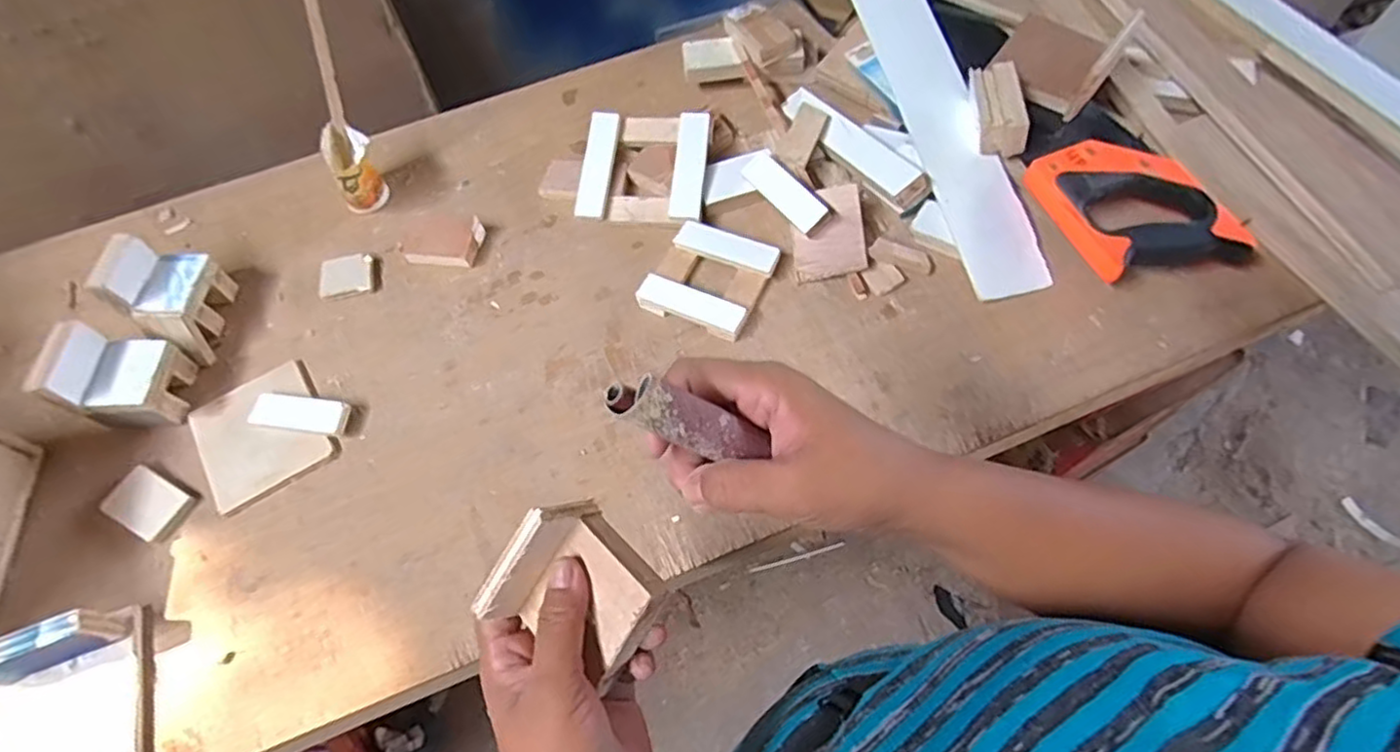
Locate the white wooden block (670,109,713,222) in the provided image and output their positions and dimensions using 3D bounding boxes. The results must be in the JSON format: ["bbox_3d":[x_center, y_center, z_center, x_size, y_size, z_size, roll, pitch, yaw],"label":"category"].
[{"bbox_3d":[-0.008,-0.191,0.625,0.032,0.012,0.106,4,76,5],"label":"white wooden block"}]

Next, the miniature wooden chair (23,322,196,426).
[{"bbox_3d":[-0.455,0.000,0.535,0.066,0.072,0.062,-7,62,-1],"label":"miniature wooden chair"}]

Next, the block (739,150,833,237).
[{"bbox_3d":[0.074,-0.159,0.590,0.032,0.014,0.091,-43,71,7],"label":"block"}]

